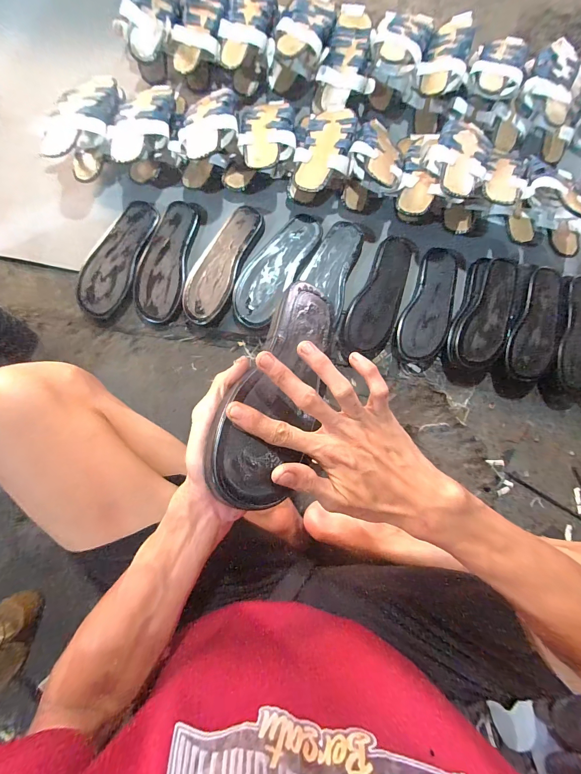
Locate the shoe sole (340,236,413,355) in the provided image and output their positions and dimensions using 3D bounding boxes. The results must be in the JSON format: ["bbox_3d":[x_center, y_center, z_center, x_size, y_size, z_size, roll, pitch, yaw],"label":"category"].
[{"bbox_3d":[0.186,-0.184,0.645,0.097,0.021,0.254,27,82,-1],"label":"shoe sole"}]

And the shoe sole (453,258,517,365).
[{"bbox_3d":[0.414,-0.156,0.650,0.094,0.026,0.234,23,82,-2],"label":"shoe sole"}]

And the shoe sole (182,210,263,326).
[{"bbox_3d":[-0.143,-0.249,0.634,0.097,0.034,0.250,22,82,-2],"label":"shoe sole"}]

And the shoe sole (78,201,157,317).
[{"bbox_3d":[-0.356,-0.268,0.648,0.099,0.023,0.259,21,82,-2],"label":"shoe sole"}]

